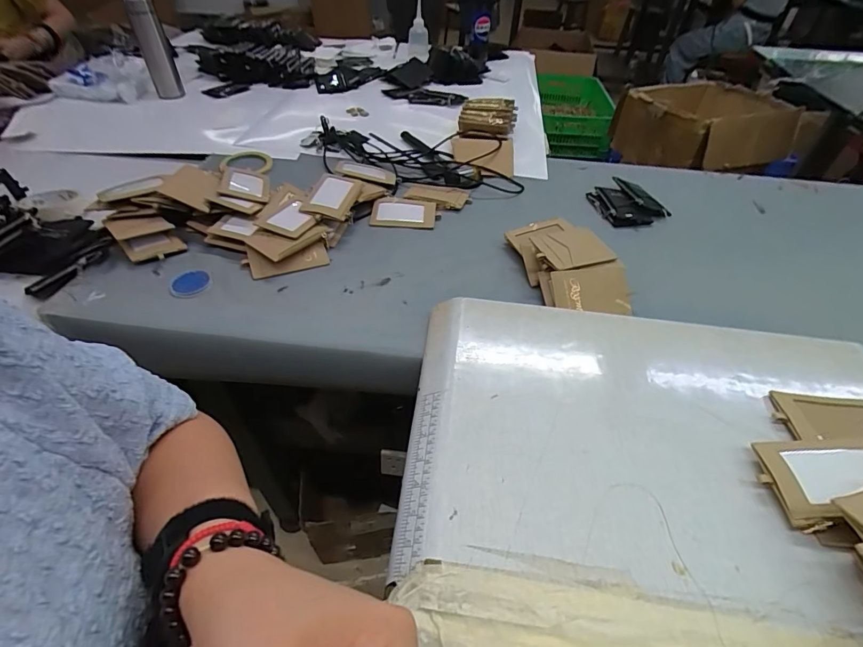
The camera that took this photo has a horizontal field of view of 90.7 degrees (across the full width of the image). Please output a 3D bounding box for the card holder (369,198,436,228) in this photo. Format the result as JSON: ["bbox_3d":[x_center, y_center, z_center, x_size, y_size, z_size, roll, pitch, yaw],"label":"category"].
[{"bbox_3d":[-0.050,-0.195,0.747,0.110,0.013,0.076,4,47,1],"label":"card holder"}]

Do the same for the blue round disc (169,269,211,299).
[{"bbox_3d":[-0.332,-0.055,0.585,0.050,0.011,0.046,1,47,-1],"label":"blue round disc"}]

